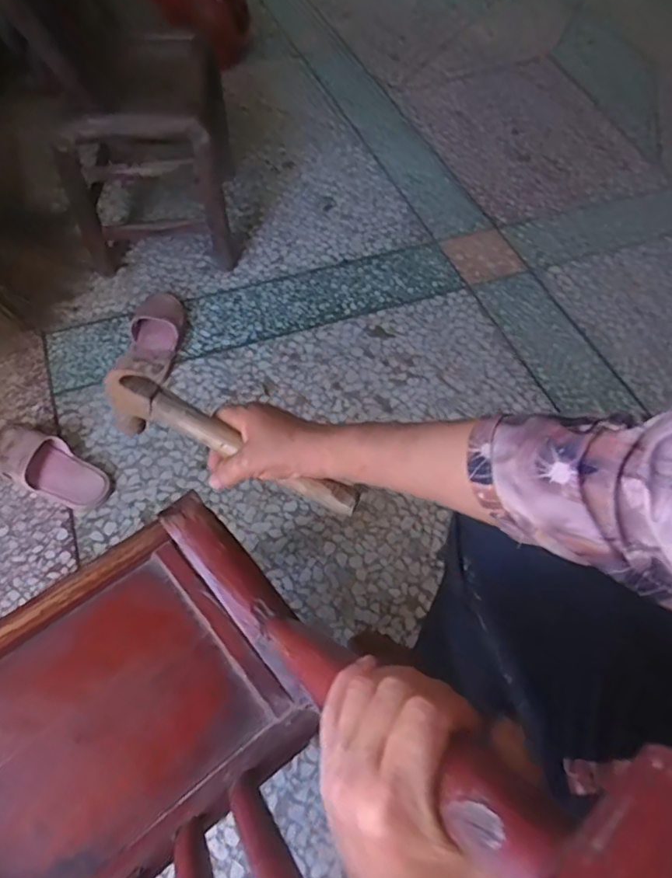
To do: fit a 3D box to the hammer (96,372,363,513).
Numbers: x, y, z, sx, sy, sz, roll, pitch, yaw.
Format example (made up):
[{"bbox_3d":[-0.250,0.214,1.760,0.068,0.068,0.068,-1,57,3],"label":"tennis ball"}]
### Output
[{"bbox_3d":[-0.088,0.006,0.495,0.231,0.080,0.031,27,60,-1],"label":"hammer"}]

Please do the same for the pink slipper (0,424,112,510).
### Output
[{"bbox_3d":[-0.463,0.035,0.905,0.226,0.059,0.094,30,59,15],"label":"pink slipper"}]

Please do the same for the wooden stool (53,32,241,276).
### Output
[{"bbox_3d":[-0.347,-0.545,1.126,0.270,0.326,0.300,0,57,-4],"label":"wooden stool"}]

